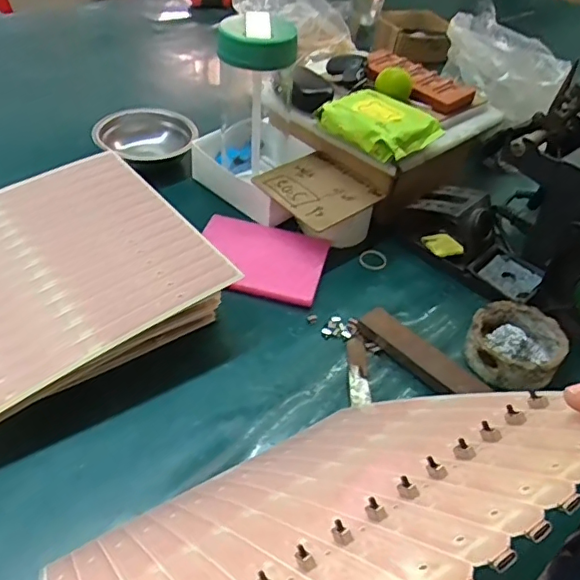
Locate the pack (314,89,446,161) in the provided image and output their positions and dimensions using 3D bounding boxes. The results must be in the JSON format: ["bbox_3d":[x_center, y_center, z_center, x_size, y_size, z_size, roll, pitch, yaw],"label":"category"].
[{"bbox_3d":[0.100,-0.192,0.646,0.121,0.028,0.089,34,49,26],"label":"pack"}]

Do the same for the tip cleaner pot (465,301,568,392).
[{"bbox_3d":[0.210,0.052,0.533,0.081,0.041,0.078,4,42,-4],"label":"tip cleaner pot"}]

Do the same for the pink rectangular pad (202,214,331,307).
[{"bbox_3d":[-0.033,-0.036,0.614,0.137,0.014,0.111,12,42,5],"label":"pink rectangular pad"}]

